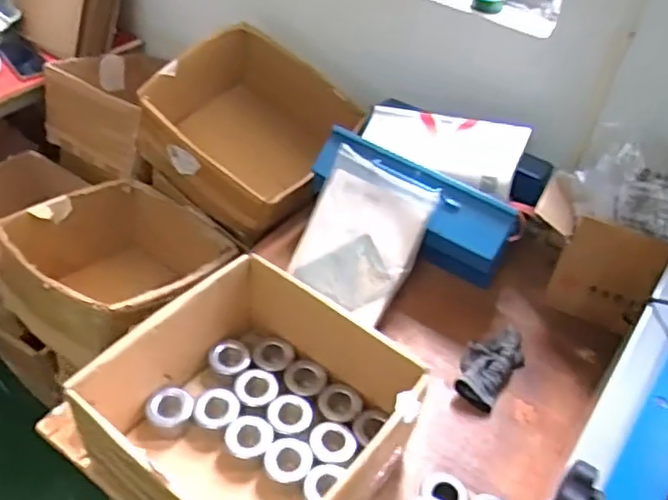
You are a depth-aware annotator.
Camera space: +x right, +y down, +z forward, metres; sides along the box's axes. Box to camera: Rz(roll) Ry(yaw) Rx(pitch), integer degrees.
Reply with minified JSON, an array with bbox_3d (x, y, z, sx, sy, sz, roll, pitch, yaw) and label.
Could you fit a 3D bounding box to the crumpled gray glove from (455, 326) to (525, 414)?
[{"bbox_3d":[0.247,0.178,1.000,0.083,0.041,0.148,32,51,25],"label":"crumpled gray glove"}]

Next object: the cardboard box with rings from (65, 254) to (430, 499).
[{"bbox_3d":[-0.094,0.217,0.823,0.327,0.171,0.338,31,50,24],"label":"cardboard box with rings"}]

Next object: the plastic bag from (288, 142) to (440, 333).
[{"bbox_3d":[0.043,-0.025,1.048,0.194,0.229,0.023,28,8,16],"label":"plastic bag"}]

